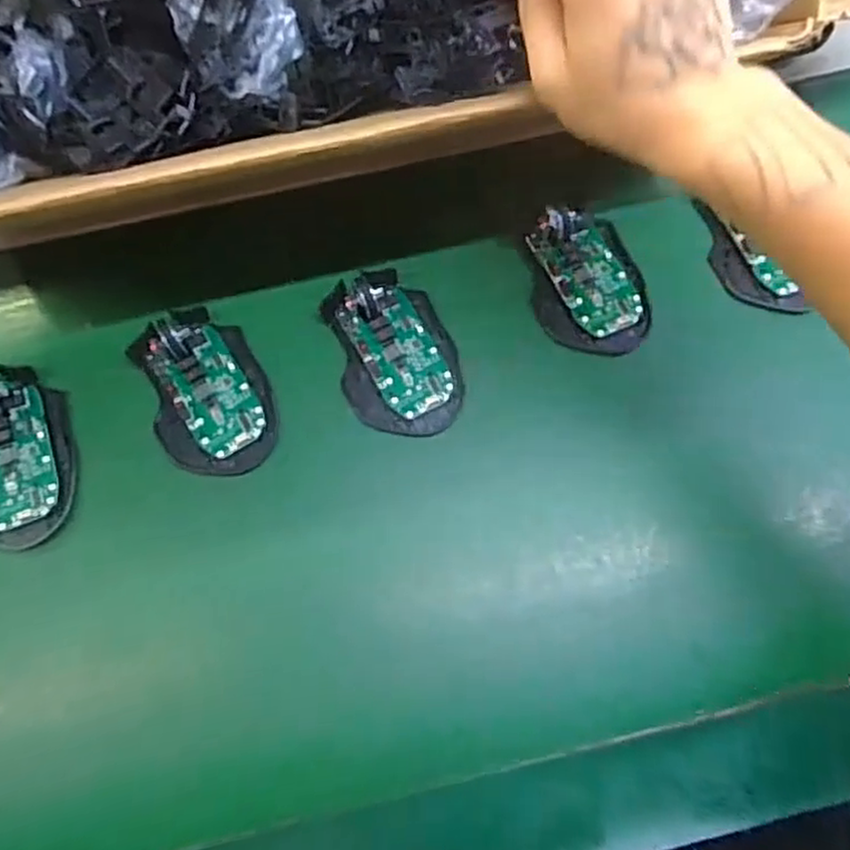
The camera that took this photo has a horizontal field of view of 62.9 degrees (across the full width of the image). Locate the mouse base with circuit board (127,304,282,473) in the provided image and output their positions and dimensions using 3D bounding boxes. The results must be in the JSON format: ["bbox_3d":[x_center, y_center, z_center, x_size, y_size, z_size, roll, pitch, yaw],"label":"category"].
[{"bbox_3d":[-0.139,-0.025,0.433,0.072,0.020,0.114,-24,72,-6],"label":"mouse base with circuit board"}]

